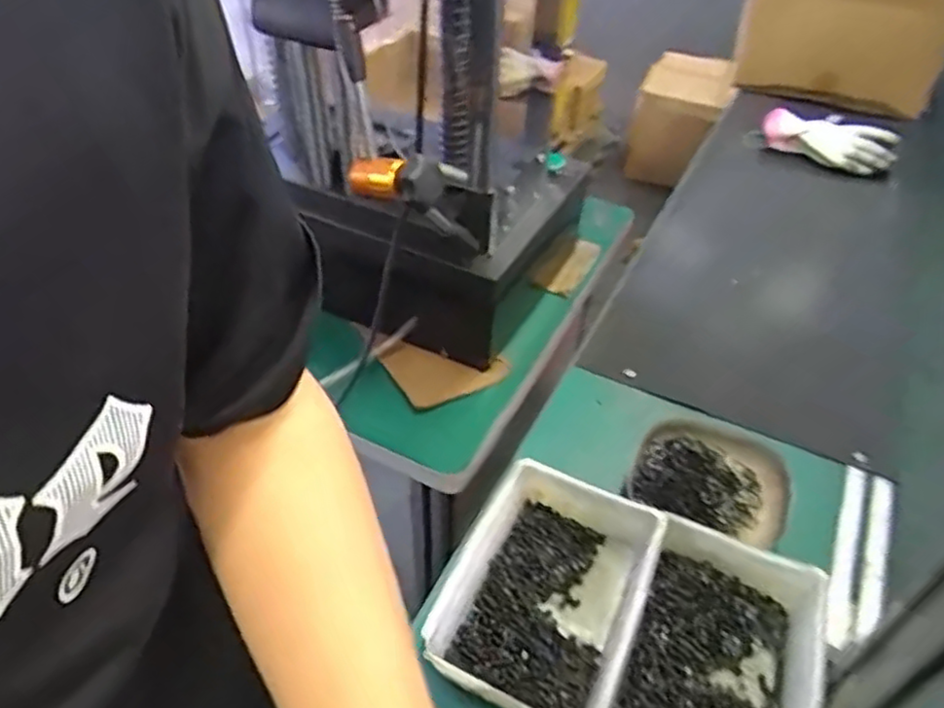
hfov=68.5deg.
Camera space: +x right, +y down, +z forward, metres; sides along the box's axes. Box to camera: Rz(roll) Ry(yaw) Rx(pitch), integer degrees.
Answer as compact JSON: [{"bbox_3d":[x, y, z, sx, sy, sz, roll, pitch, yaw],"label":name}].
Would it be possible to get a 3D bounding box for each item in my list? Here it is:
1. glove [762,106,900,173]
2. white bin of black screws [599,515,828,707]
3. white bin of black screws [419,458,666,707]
[{"bbox_3d":[0.552,-0.335,1.084,0.200,0.069,0.046,30,49,26],"label":"glove"},{"bbox_3d":[0.183,0.238,0.520,0.143,0.055,0.200,19,45,17],"label":"white bin of black screws"},{"bbox_3d":[0.057,0.193,0.564,0.146,0.060,0.194,22,46,19],"label":"white bin of black screws"}]

